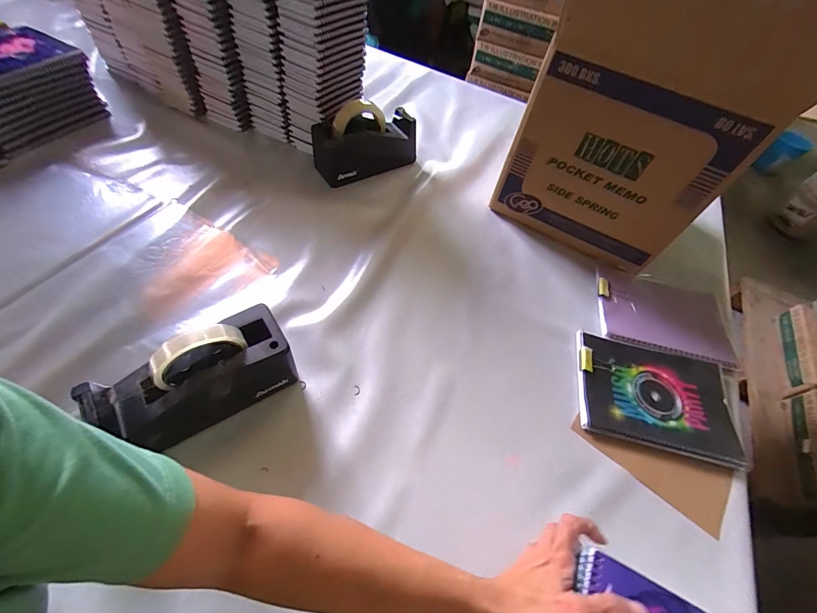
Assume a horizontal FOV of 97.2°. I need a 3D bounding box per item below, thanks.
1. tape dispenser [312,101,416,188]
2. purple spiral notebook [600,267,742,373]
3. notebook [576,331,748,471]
[{"bbox_3d":[-0.084,-0.324,0.701,0.208,0.116,0.079,-22,62,-21],"label":"tape dispenser"},{"bbox_3d":[0.426,0.013,0.606,0.212,0.013,0.145,14,55,1],"label":"purple spiral notebook"},{"bbox_3d":[0.355,0.126,0.517,0.219,0.010,0.157,14,55,0],"label":"notebook"}]

